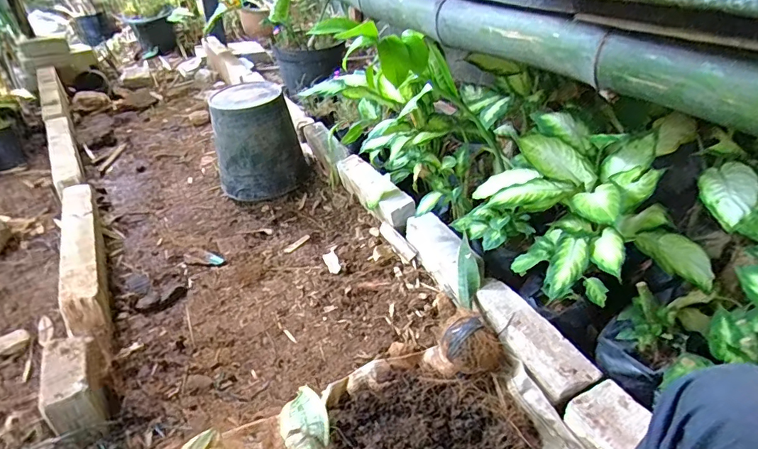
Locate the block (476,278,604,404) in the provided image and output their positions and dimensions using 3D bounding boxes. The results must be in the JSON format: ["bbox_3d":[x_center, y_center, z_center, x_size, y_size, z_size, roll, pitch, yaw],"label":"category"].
[{"bbox_3d":[0.300,0.221,0.928,0.076,0.081,0.299,-15,39,-17],"label":"block"}]

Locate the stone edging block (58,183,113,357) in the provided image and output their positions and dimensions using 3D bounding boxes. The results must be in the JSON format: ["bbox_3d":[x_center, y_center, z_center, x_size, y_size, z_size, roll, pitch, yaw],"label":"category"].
[{"bbox_3d":[-0.778,0.079,1.217,0.086,0.135,0.639,-19,41,-22],"label":"stone edging block"}]

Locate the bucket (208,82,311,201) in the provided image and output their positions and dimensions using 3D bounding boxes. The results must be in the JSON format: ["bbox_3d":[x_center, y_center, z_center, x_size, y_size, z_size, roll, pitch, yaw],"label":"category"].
[{"bbox_3d":[-0.415,-0.295,1.615,0.290,0.335,0.327,-7,37,-8],"label":"bucket"}]

